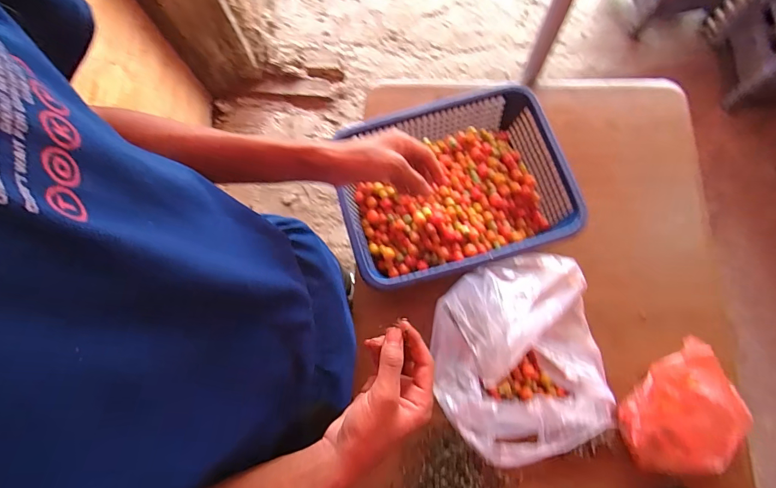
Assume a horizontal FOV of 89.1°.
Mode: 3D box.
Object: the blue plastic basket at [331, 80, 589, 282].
[{"bbox_3d":[0.104,-0.092,0.650,0.346,0.083,0.261,-16,77,-3],"label":"blue plastic basket"}]

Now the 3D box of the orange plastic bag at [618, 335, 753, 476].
[{"bbox_3d":[0.422,0.234,0.532,0.124,0.141,0.181,23,78,6],"label":"orange plastic bag"}]

